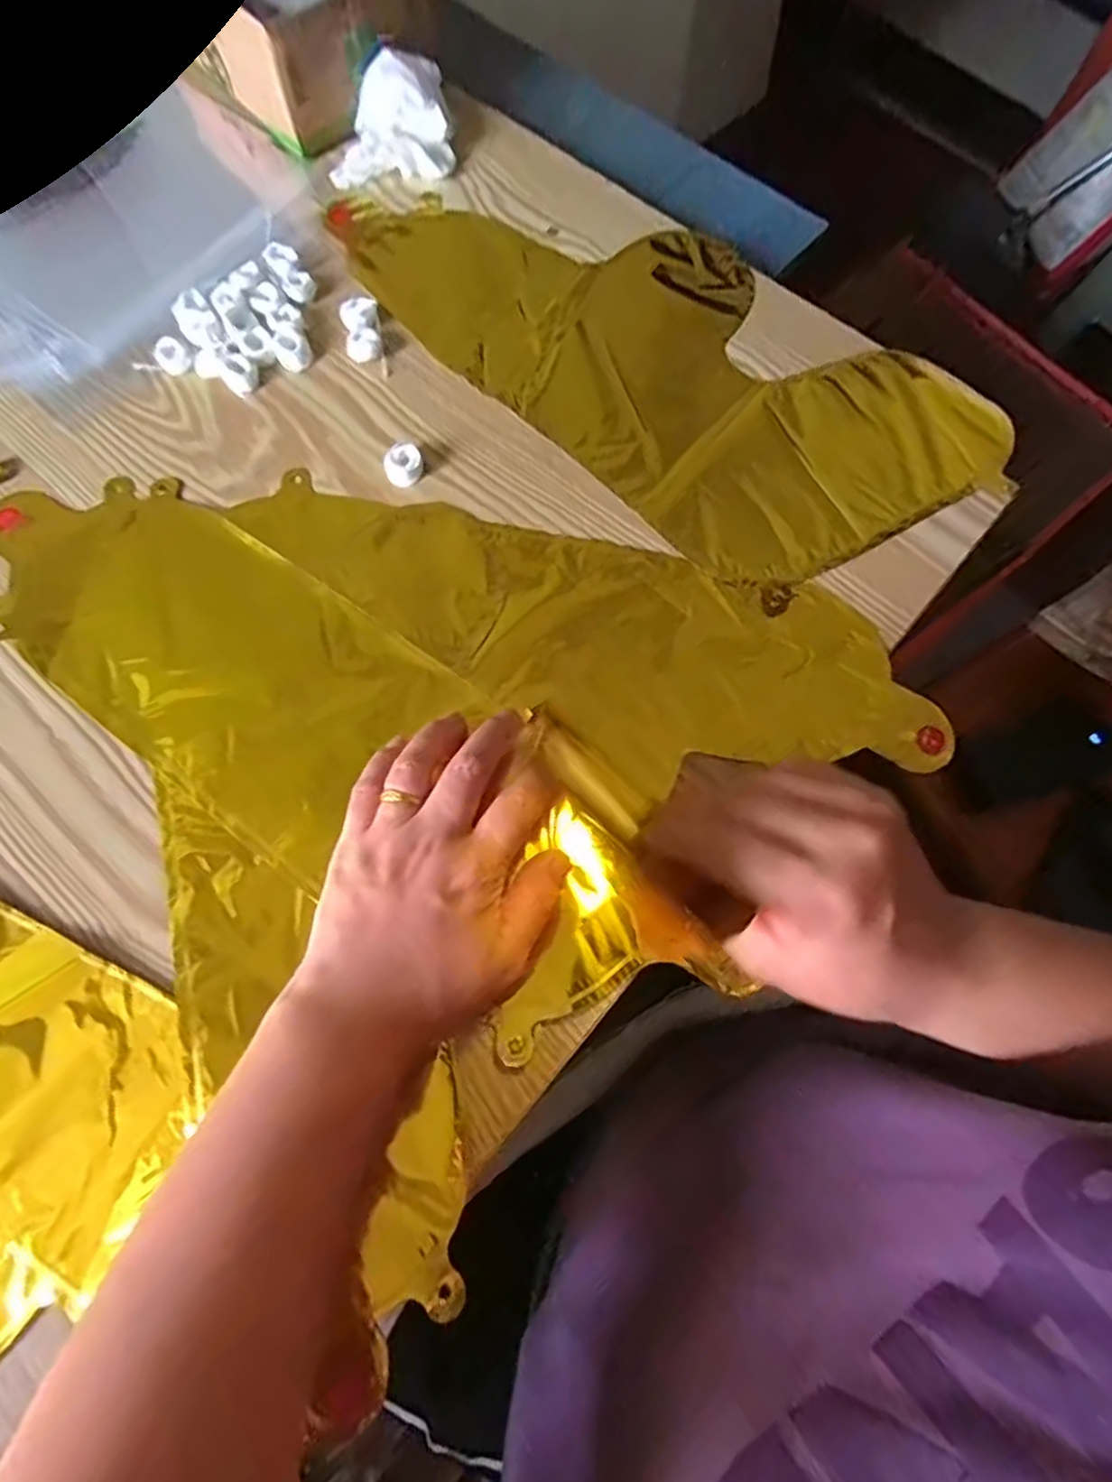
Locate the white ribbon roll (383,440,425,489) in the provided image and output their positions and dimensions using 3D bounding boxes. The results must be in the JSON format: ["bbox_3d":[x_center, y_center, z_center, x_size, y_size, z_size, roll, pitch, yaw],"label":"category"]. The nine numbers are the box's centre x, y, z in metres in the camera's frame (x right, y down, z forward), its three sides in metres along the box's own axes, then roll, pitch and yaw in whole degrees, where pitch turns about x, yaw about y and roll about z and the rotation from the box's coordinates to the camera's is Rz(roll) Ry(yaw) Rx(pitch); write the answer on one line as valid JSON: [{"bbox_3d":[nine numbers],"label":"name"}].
[{"bbox_3d":[-0.085,-0.154,0.385,0.022,0.011,0.022,0,71,-1],"label":"white ribbon roll"}]

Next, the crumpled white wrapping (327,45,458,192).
[{"bbox_3d":[-0.110,-0.412,0.457,0.081,0.037,0.069,-4,71,-2],"label":"crumpled white wrapping"}]

